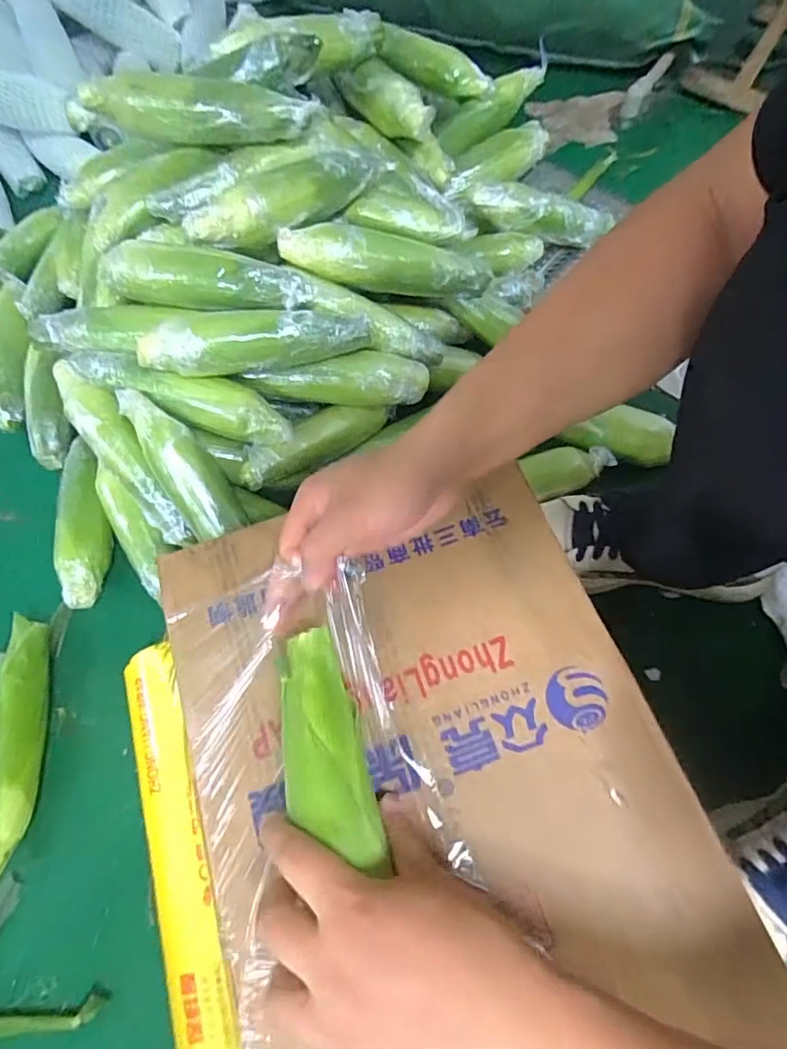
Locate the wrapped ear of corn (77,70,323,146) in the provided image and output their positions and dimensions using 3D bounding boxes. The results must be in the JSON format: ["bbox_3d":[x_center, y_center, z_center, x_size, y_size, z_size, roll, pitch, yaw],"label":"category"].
[{"bbox_3d":[-0.197,-0.427,0.546,0.228,0.055,0.043,0,66,3],"label":"wrapped ear of corn"}]

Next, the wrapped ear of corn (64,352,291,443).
[{"bbox_3d":[-0.220,-0.137,0.558,0.237,0.049,0.048,18,68,10],"label":"wrapped ear of corn"}]

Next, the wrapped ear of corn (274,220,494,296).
[{"bbox_3d":[-0.007,-0.295,0.599,0.232,0.052,0.056,0,65,-20],"label":"wrapped ear of corn"}]

